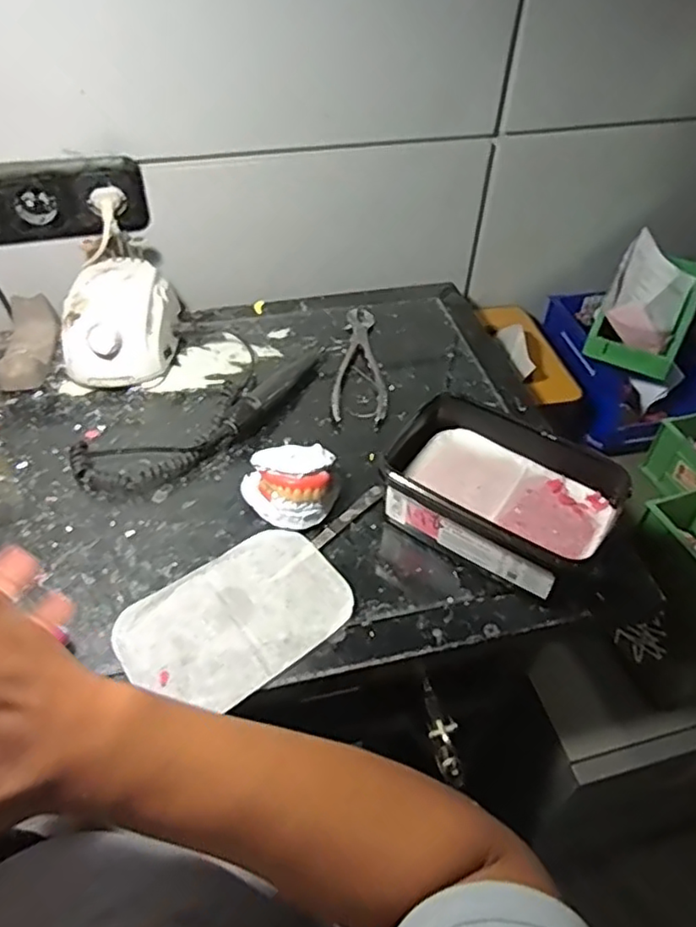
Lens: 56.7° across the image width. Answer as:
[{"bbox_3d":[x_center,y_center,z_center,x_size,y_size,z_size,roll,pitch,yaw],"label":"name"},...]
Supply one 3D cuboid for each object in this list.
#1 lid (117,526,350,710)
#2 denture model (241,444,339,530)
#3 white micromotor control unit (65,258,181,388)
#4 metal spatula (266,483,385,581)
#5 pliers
[{"bbox_3d":[-0.085,0.118,0.498,0.167,0.005,0.112,-29,54,-26],"label":"lid"},{"bbox_3d":[-0.051,0.019,0.564,0.085,0.050,0.068,-2,47,-4],"label":"denture model"},{"bbox_3d":[-0.245,-0.150,0.696,0.110,0.080,0.136,1,47,-1],"label":"white micromotor control unit"},{"bbox_3d":[-0.014,0.059,0.561,0.012,0.004,0.136,34,55,27],"label":"metal spatula"},{"bbox_3d":[0.017,-0.116,0.718,0.056,0.012,0.195,5,47,3],"label":"pliers"}]

